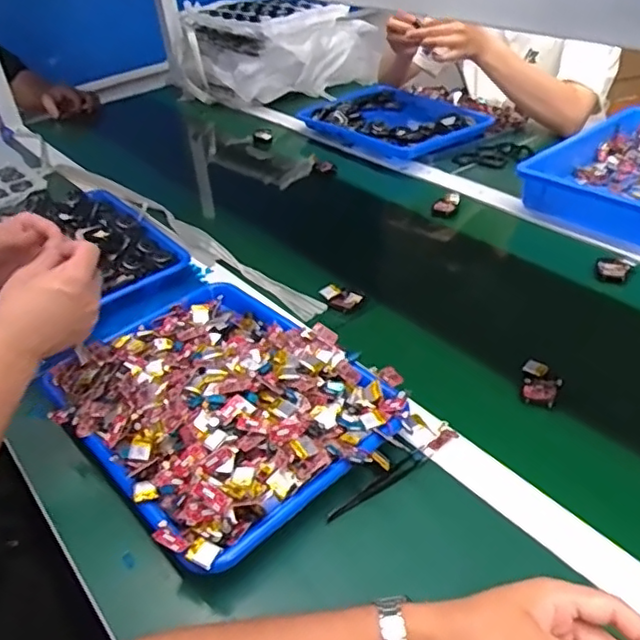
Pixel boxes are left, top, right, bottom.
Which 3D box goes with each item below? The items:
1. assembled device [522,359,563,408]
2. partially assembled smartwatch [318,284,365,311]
[{"bbox_3d":[0.228,0.064,0.635,0.036,0.017,0.050,4,38,13],"label":"assembled device"},{"bbox_3d":[0.027,-0.030,0.789,0.056,0.020,0.030,5,38,15],"label":"partially assembled smartwatch"}]

